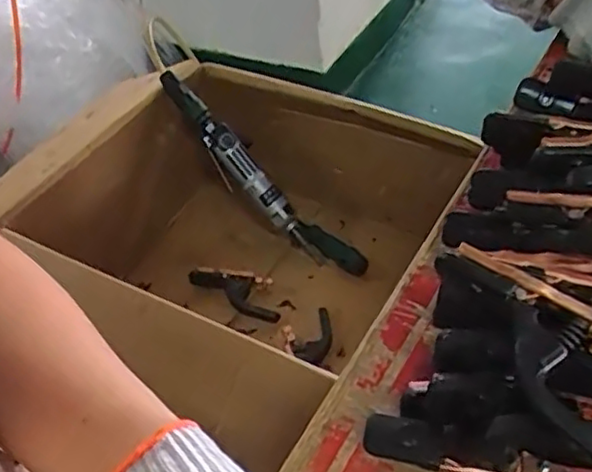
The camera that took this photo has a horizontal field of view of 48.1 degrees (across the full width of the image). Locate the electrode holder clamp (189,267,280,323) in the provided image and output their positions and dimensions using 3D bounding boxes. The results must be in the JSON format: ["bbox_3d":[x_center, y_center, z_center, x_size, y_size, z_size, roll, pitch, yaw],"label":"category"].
[{"bbox_3d":[-0.070,0.060,0.801,0.125,0.040,0.053,17,52,21],"label":"electrode holder clamp"}]

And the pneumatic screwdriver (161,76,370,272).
[{"bbox_3d":[-0.045,-0.070,0.812,0.334,0.057,0.045,45,58,-7],"label":"pneumatic screwdriver"}]

